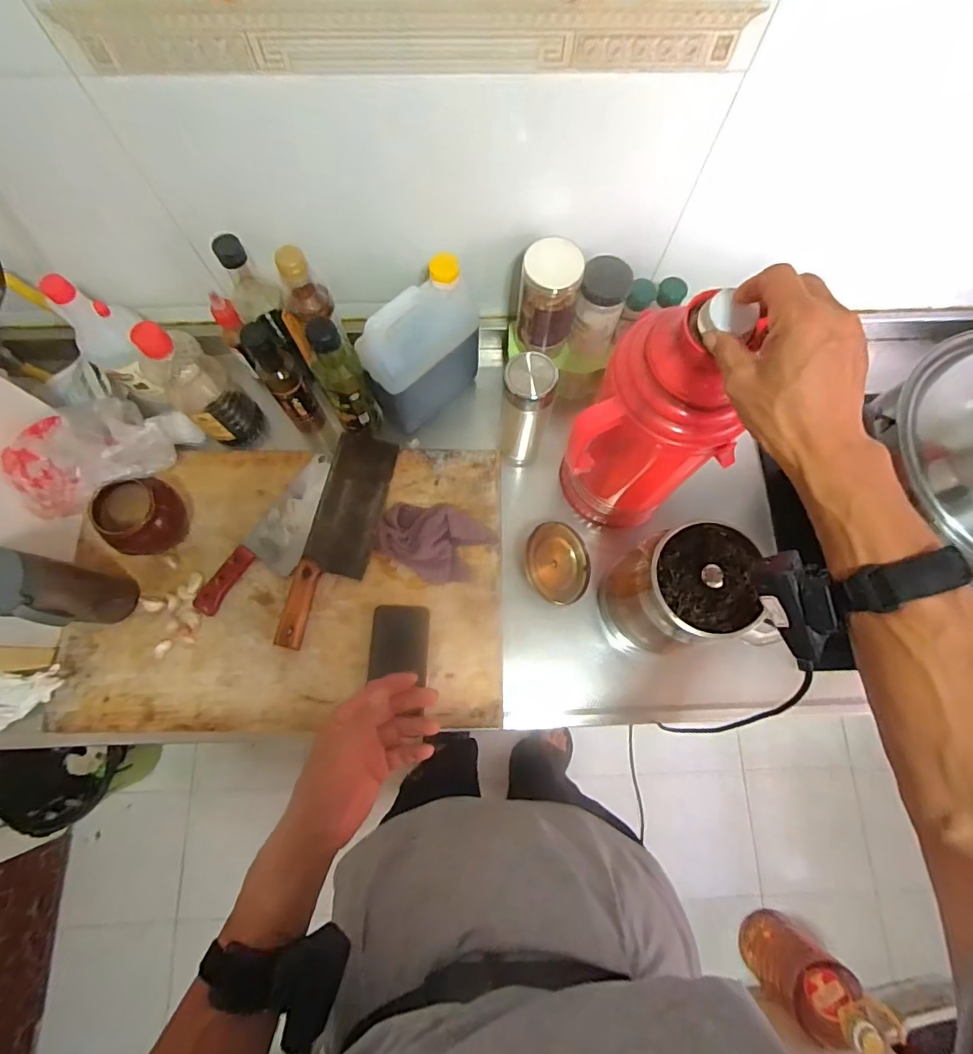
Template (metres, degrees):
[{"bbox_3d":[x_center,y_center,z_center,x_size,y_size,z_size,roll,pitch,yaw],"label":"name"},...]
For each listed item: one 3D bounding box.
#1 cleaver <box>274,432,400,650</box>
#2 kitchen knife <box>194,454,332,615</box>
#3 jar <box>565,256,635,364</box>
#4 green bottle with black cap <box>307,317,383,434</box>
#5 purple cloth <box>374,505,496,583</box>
[{"bbox_3d":[-0.202,0.013,0.694,0.092,0.019,0.304,13,76,2],"label":"cleaver"},{"bbox_3d":[-0.298,0.012,0.723,0.083,0.018,0.272,31,77,7],"label":"kitchen knife"},{"bbox_3d":[0.149,-0.285,0.680,0.062,0.137,0.056,14,76,3],"label":"jar"},{"bbox_3d":[-0.185,-0.184,0.657,0.061,0.214,0.048,-18,76,-5],"label":"green bottle with black cap"},{"bbox_3d":[-0.077,0.015,0.715,0.152,0.034,0.106,26,76,6],"label":"purple cloth"}]

